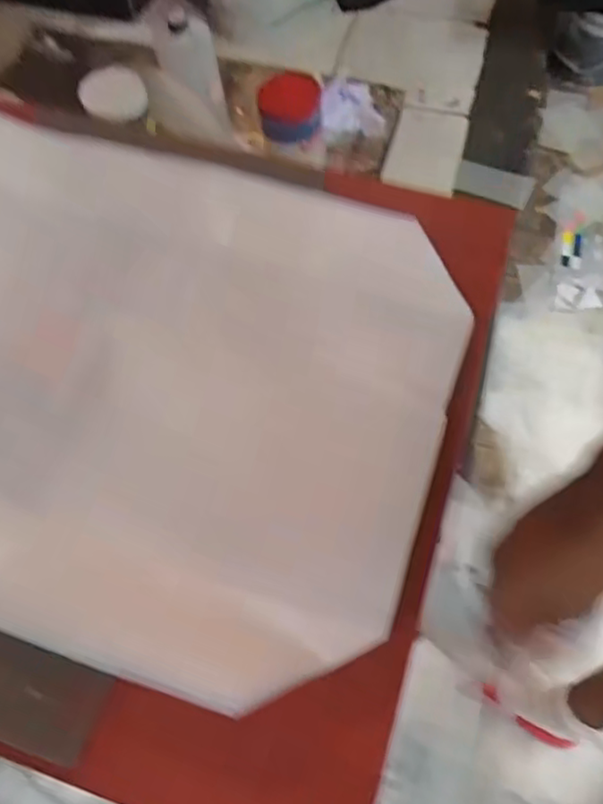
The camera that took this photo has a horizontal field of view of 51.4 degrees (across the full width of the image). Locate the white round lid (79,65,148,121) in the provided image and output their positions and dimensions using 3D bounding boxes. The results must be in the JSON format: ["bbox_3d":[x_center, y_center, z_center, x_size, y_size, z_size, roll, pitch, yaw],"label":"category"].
[{"bbox_3d":[-0.270,-0.445,0.904,0.096,0.013,0.072,-18,105,-23],"label":"white round lid"}]

